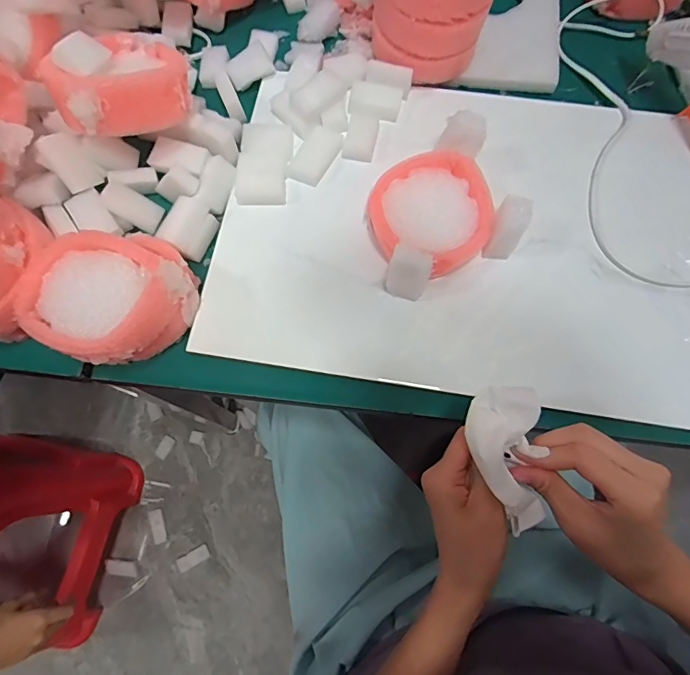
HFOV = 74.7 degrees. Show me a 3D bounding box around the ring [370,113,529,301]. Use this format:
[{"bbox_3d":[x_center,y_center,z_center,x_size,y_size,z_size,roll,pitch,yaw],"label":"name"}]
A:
[{"bbox_3d":[0.081,-0.108,0.373,0.130,0.047,0.117,-21,75,-4],"label":"ring"}]

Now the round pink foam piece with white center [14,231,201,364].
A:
[{"bbox_3d":[-0.179,-0.036,0.348,0.103,0.049,0.108,0,72,1],"label":"round pink foam piece with white center"}]

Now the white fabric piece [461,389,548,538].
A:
[{"bbox_3d":[0.101,0.074,0.276,0.043,0.019,0.086,-8,82,-2],"label":"white fabric piece"}]

